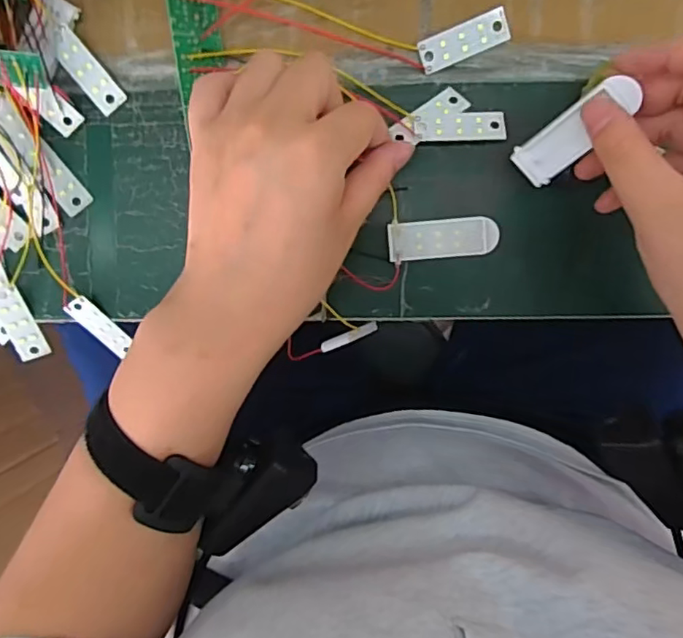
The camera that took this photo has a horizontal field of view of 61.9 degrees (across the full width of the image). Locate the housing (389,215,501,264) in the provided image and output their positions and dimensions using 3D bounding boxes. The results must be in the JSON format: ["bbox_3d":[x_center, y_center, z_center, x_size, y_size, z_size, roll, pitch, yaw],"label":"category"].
[{"bbox_3d":[0.054,-0.043,0.305,0.057,0.007,0.020,-5,97,4],"label":"housing"}]

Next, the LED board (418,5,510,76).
[{"bbox_3d":[0.063,-0.142,0.292,0.046,0.004,0.016,-22,105,4],"label":"LED board"}]

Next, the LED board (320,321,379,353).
[{"bbox_3d":[0.008,0.011,0.380,0.011,0.052,0.008,-9,99,42],"label":"LED board"}]

